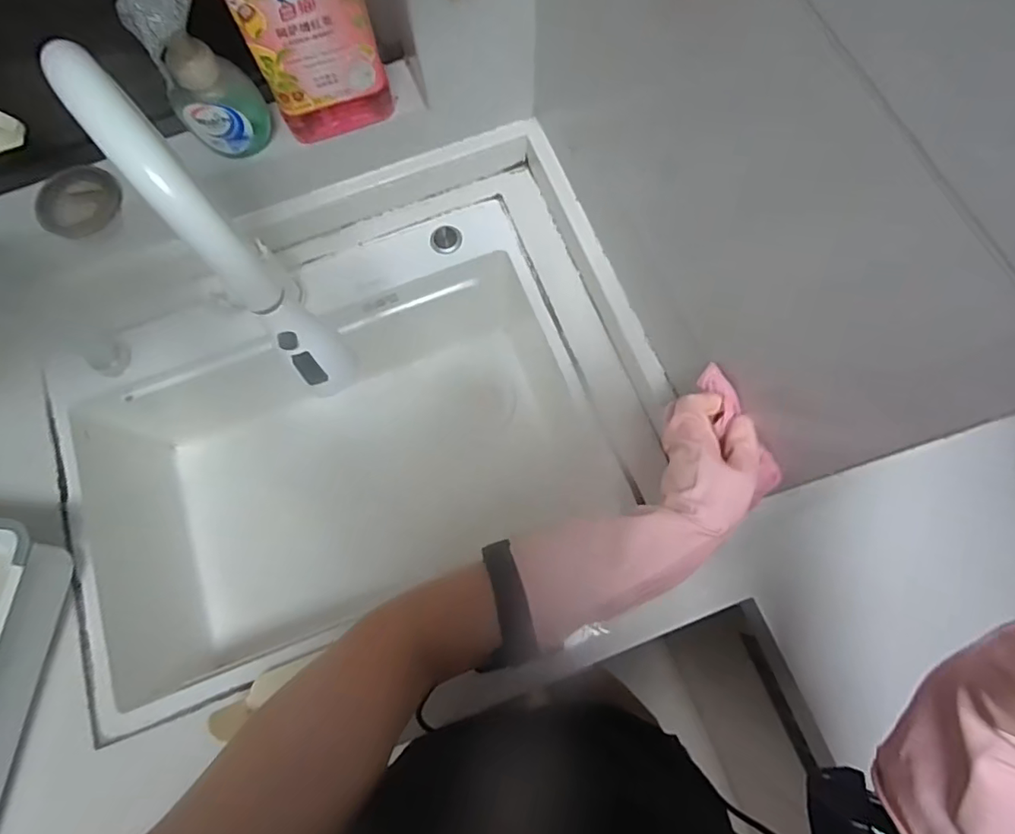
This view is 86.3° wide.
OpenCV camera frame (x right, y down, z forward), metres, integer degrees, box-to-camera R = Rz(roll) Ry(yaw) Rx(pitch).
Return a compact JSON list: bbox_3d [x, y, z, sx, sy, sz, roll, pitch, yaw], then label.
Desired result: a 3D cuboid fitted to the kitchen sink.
[{"bbox_3d":[-0.213,0.036,0.724,0.607,0.239,0.405,-25,74,-5],"label":"kitchen sink"}]

